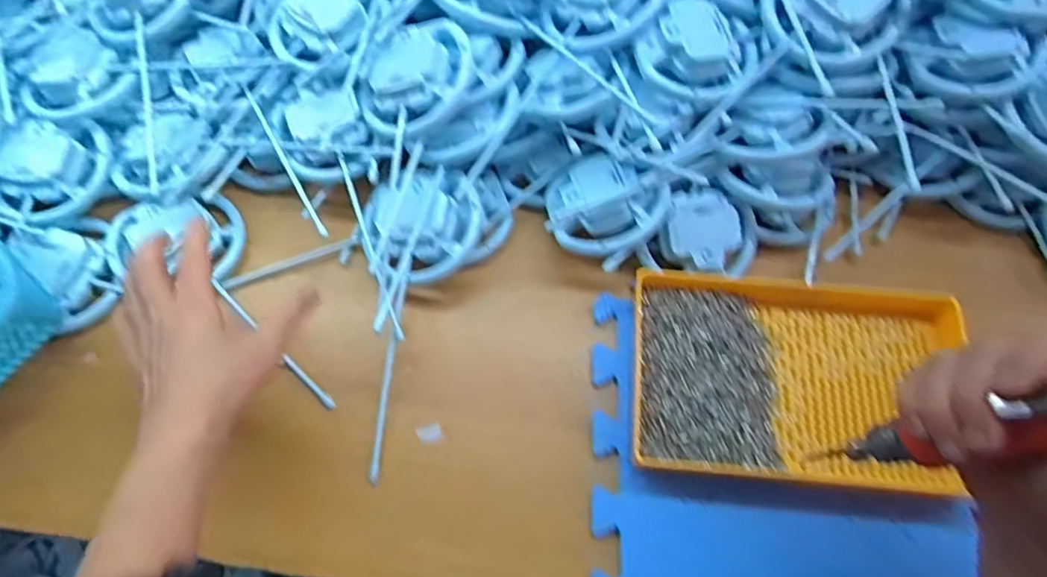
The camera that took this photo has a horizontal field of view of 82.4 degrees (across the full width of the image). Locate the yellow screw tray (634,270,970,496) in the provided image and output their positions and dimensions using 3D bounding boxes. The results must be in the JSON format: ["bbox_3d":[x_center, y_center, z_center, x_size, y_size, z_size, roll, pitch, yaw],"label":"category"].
[{"bbox_3d":[0.208,0.066,0.451,0.246,0.034,0.152,4,66,2],"label":"yellow screw tray"}]

